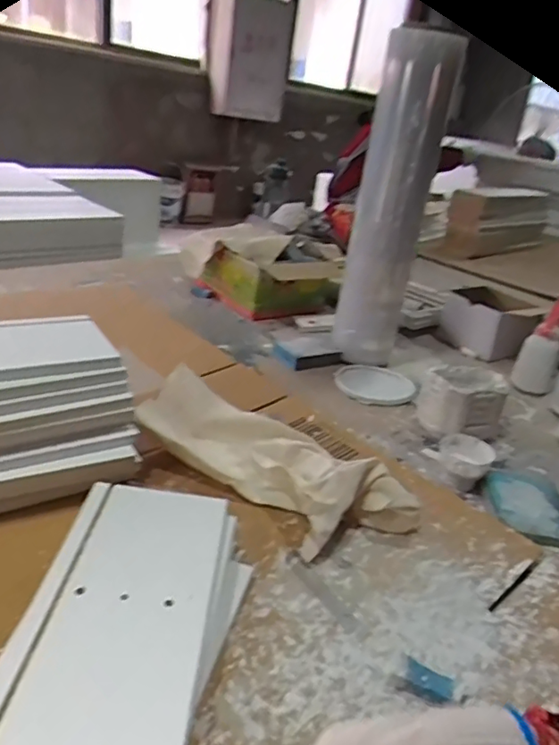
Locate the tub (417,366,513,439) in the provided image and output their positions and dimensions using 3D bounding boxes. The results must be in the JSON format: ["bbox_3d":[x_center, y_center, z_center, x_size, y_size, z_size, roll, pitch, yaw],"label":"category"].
[{"bbox_3d":[0.261,0.044,0.831,0.109,0.082,0.076,-3,28,-26],"label":"tub"}]

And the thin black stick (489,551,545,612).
[{"bbox_3d":[0.240,0.208,0.581,0.117,0.010,0.006,-17,34,-41],"label":"thin black stick"}]

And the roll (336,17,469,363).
[{"bbox_3d":[0.174,-0.248,0.924,0.117,0.506,0.122,12,25,5],"label":"roll"}]

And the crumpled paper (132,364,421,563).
[{"bbox_3d":[-0.021,0.101,0.642,0.333,0.070,0.131,25,29,29],"label":"crumpled paper"}]

